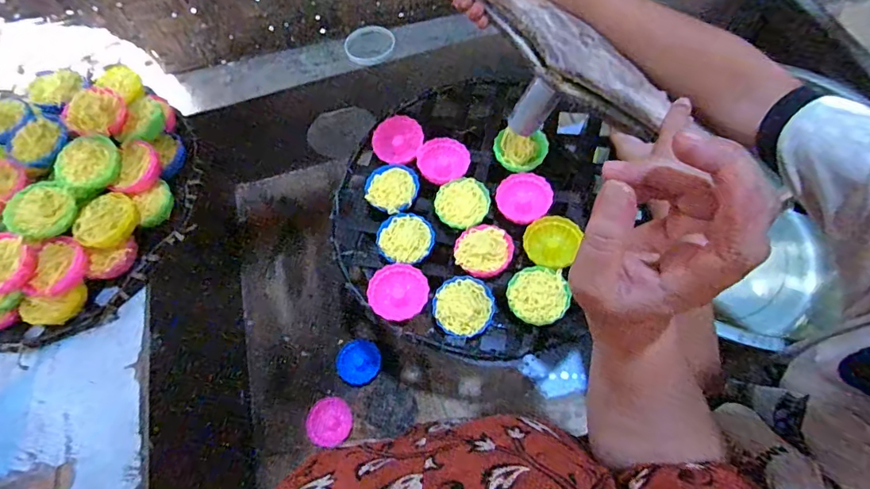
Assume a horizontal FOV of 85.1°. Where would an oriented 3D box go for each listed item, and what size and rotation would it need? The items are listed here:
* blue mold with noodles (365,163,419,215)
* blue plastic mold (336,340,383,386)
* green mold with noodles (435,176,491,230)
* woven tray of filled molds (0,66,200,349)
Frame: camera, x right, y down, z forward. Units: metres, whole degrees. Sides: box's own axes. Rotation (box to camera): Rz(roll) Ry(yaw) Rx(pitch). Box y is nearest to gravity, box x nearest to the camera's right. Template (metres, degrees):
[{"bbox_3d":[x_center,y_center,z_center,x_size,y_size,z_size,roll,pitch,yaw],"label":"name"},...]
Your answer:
[{"bbox_3d":[-0.049,-0.061,0.561,0.059,0.030,0.067,-2,62,1],"label":"blue mold with noodles"},{"bbox_3d":[-0.109,0.168,0.682,0.061,0.015,0.069,-26,64,-11],"label":"blue plastic mold"},{"bbox_3d":[0.031,-0.044,0.542,0.059,0.030,0.059,-2,62,1],"label":"green mold with noodles"},{"bbox_3d":[-0.415,-0.054,0.525,0.273,0.101,0.318,8,62,7],"label":"woven tray of filled molds"}]

